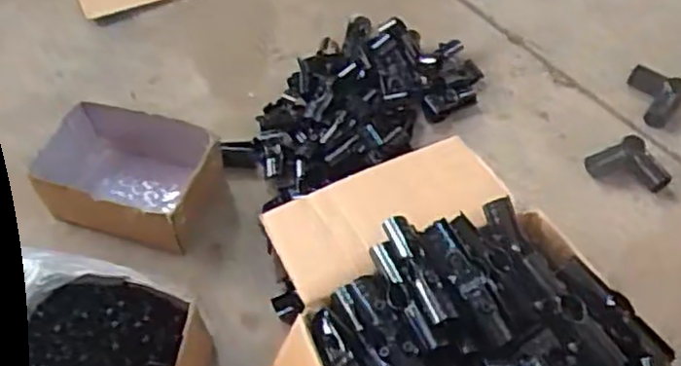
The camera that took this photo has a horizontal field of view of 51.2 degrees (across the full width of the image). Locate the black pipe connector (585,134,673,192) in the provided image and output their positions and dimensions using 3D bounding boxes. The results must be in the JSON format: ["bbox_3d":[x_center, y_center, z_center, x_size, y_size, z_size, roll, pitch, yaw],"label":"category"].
[{"bbox_3d":[0.385,-0.023,0.958,0.086,0.031,0.091,-14,55,-8],"label":"black pipe connector"}]

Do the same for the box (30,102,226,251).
[{"bbox_3d":[-0.275,-0.005,0.937,0.213,0.102,0.144,14,56,12],"label":"box"}]

